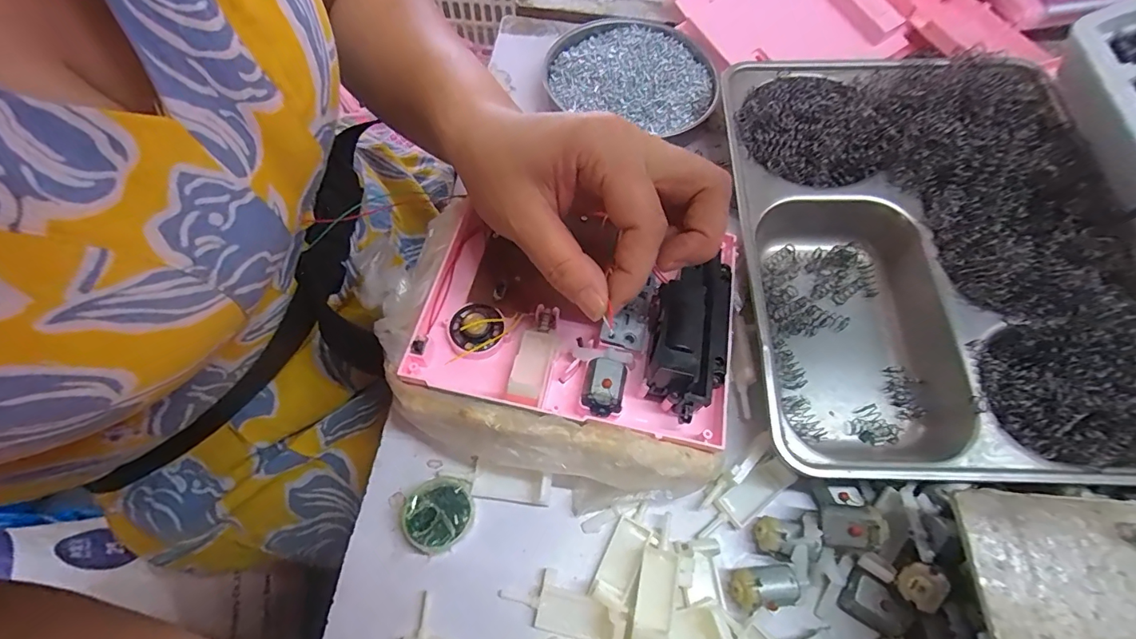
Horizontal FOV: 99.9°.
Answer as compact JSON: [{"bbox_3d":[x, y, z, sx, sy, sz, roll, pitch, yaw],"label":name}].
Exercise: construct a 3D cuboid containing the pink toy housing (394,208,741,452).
[{"bbox_3d":[0.000,-0.005,0.253,0.169,0.040,0.126,9,61,3],"label":"pink toy housing"}]

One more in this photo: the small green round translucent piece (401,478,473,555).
[{"bbox_3d":[-0.063,0.097,0.236,0.033,0.018,0.031,1,61,-1],"label":"small green round translucent piece"}]

